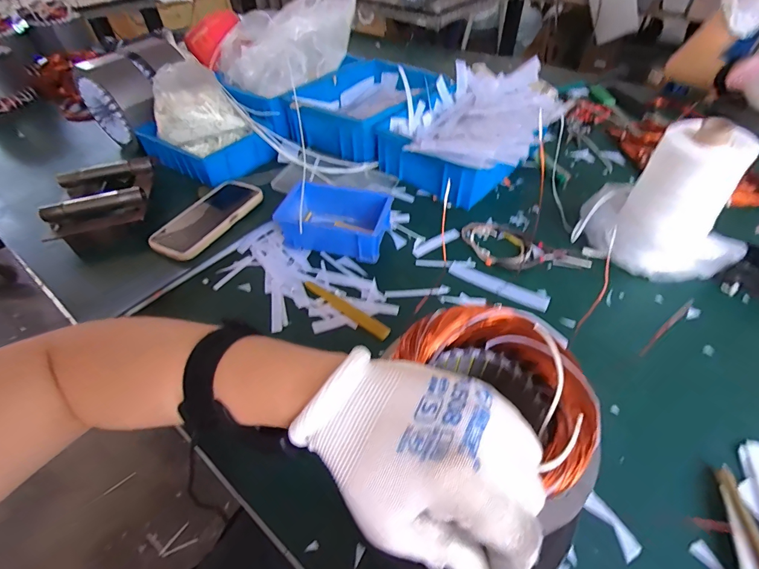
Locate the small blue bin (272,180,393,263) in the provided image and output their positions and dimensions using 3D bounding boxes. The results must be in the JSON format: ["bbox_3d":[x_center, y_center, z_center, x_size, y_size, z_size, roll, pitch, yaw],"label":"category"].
[{"bbox_3d":[-0.057,-0.094,0.528,0.143,0.056,0.099,14,49,13],"label":"small blue bin"}]

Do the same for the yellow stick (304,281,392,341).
[{"bbox_3d":[-0.042,0.029,0.460,0.127,0.008,0.019,29,53,24],"label":"yellow stick"}]

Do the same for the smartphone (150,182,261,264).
[{"bbox_3d":[-0.253,-0.100,0.554,0.080,0.017,0.163,21,51,18],"label":"smartphone"}]

